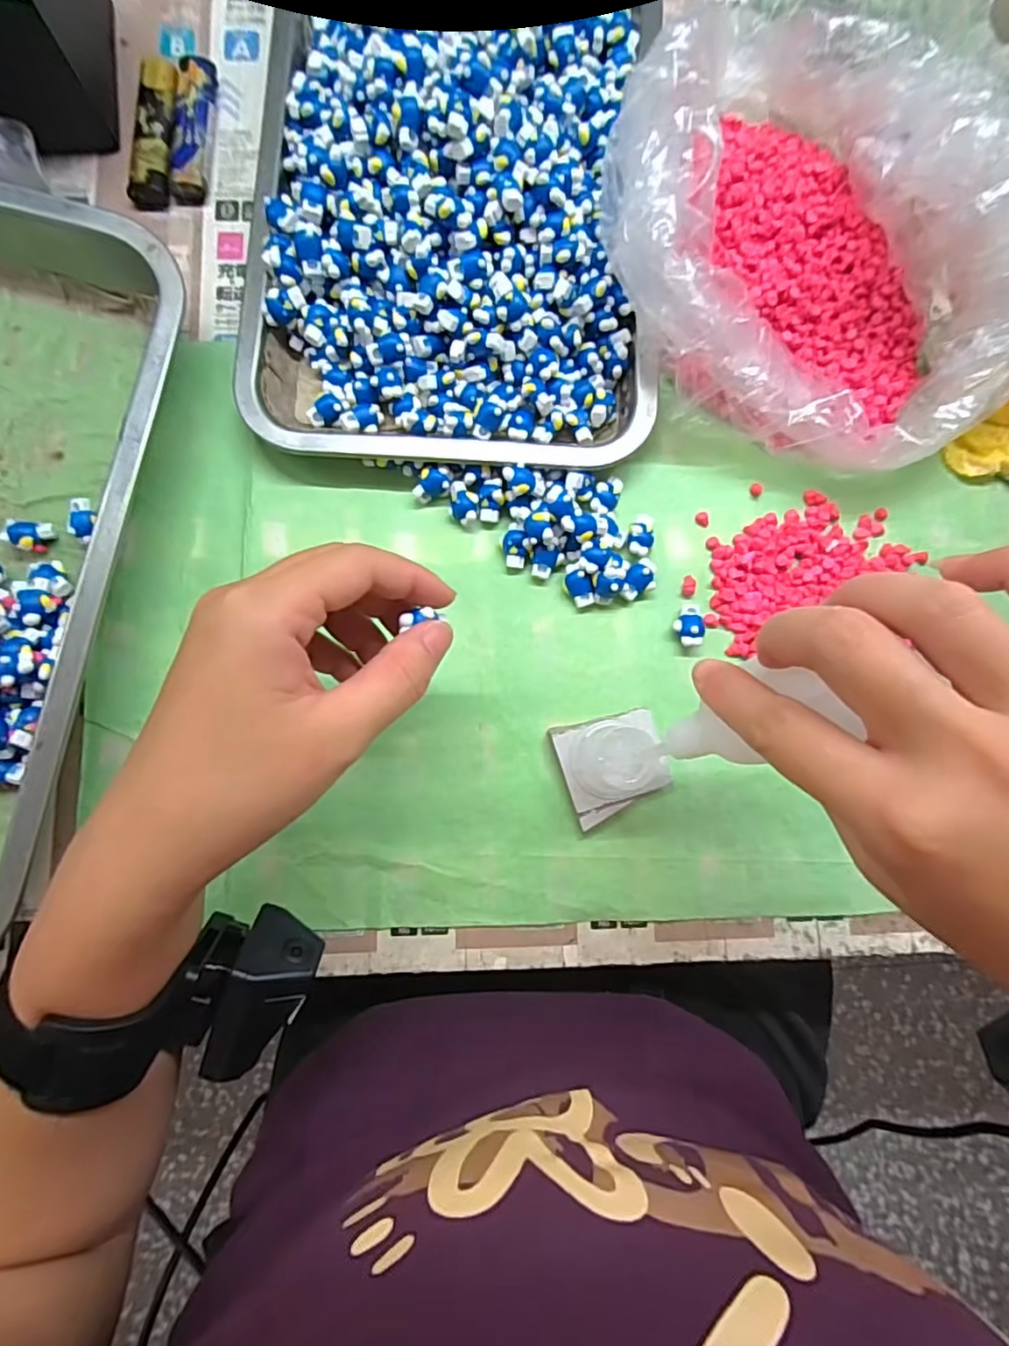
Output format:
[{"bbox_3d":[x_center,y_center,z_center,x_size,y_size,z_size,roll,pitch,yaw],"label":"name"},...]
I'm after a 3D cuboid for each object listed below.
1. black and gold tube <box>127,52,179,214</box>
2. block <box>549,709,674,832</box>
[{"bbox_3d":[-0.191,-0.297,0.322,0.021,0.011,0.084,4,83,-1],"label":"black and gold tube"},{"bbox_3d":[0.053,0.044,0.284,0.049,0.012,0.046,-18,84,-4],"label":"block"}]

